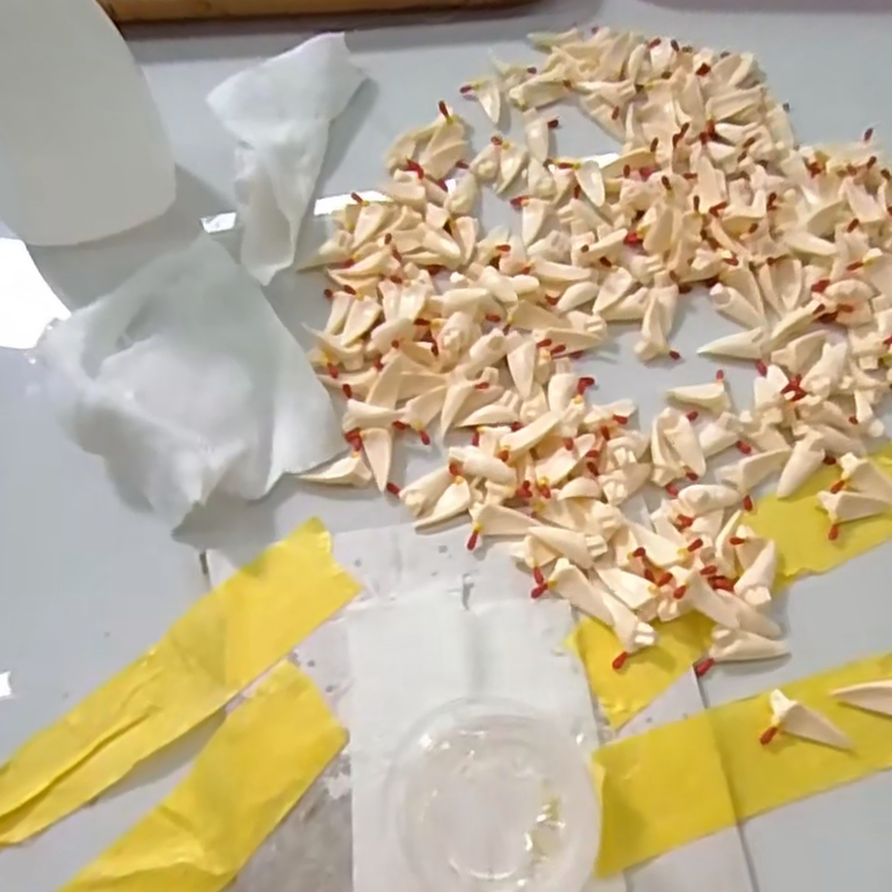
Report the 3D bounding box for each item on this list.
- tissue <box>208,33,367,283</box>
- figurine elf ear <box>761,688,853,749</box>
[{"bbox_3d":[-0.046,-0.079,0.199,0.034,0.019,0.085,10,66,3],"label":"tissue"},{"bbox_3d":[0.071,0.056,0.151,0.016,0.005,0.010,20,67,7],"label":"figurine elf ear"}]

